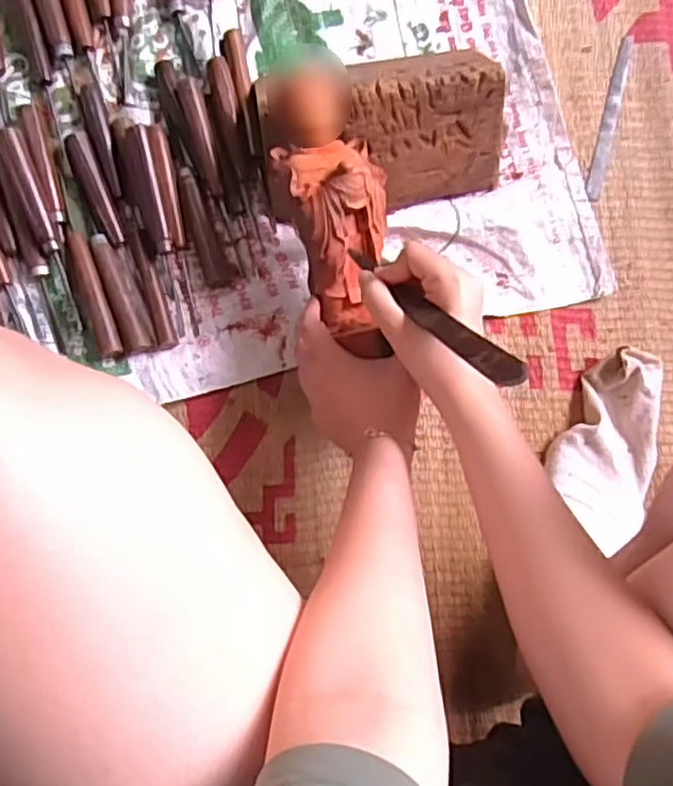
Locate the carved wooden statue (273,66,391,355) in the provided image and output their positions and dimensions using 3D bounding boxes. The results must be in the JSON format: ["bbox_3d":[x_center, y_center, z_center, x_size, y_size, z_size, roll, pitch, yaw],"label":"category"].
[{"bbox_3d":[0.001,-0.143,0.531,0.077,0.050,0.206,-10,93,-4],"label":"carved wooden statue"}]

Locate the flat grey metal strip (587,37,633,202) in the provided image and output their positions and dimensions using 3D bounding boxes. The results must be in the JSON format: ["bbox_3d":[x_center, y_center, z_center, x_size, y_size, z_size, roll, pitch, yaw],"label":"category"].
[{"bbox_3d":[0.258,-0.258,0.637,0.012,0.004,0.161,15,86,6],"label":"flat grey metal strip"}]

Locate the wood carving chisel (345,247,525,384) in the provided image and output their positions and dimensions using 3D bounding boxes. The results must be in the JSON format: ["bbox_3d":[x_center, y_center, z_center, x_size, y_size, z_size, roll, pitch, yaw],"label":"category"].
[{"bbox_3d":[0.058,-0.057,0.455,0.022,0.015,0.192,-38,44,-5],"label":"wood carving chisel"}]

